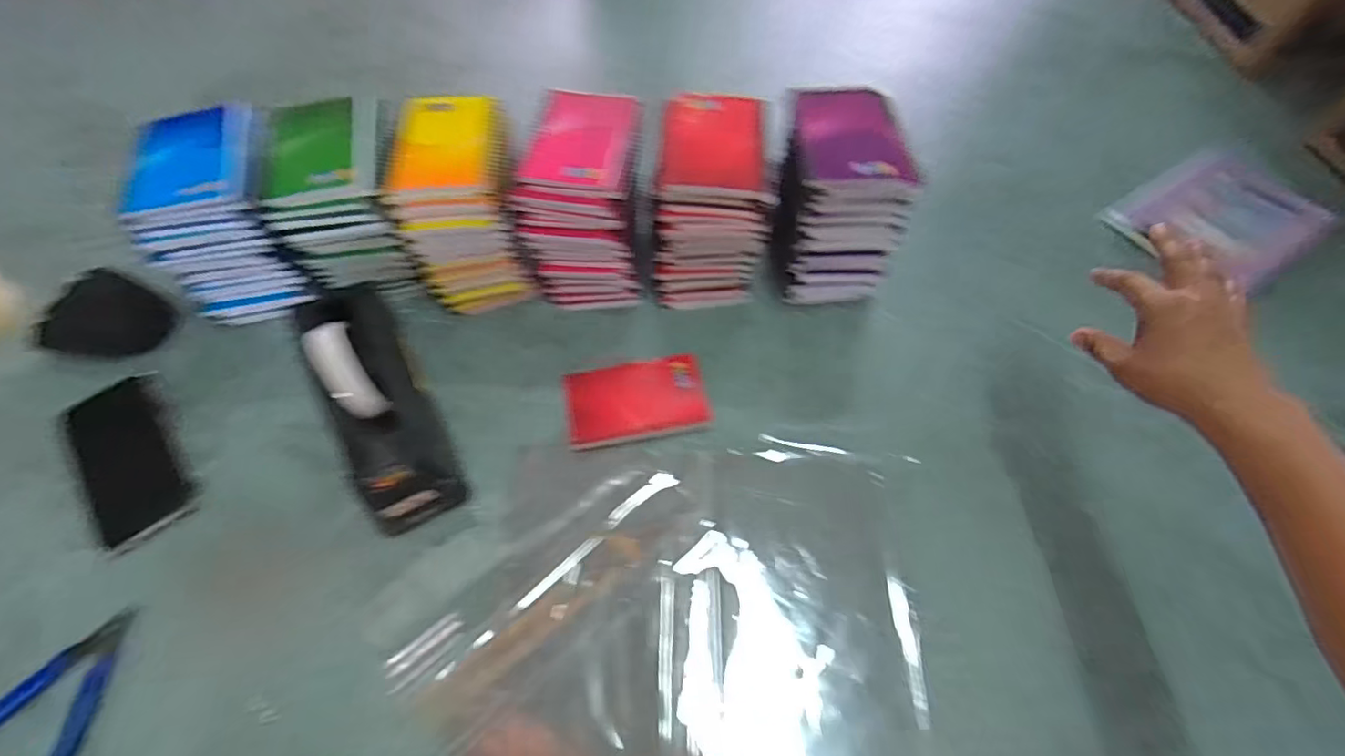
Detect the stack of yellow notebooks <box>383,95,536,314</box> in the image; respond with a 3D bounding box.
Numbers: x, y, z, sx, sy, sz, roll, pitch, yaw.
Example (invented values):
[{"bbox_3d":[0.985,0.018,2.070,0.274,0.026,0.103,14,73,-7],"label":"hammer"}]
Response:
[{"bbox_3d":[-0.207,-0.174,0.586,0.107,0.141,0.156,-11,58,-5],"label":"stack of yellow notebooks"}]

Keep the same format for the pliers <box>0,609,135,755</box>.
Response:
[{"bbox_3d":[-0.461,0.236,0.414,0.087,0.008,0.114,-4,57,-1],"label":"pliers"}]

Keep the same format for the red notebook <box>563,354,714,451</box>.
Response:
[{"bbox_3d":[-0.033,0.021,0.542,0.130,0.013,0.080,-10,58,-4],"label":"red notebook"}]

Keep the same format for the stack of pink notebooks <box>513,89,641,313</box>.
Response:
[{"bbox_3d":[-0.088,-0.176,0.586,0.113,0.150,0.149,2,58,3],"label":"stack of pink notebooks"}]

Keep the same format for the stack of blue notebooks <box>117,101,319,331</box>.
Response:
[{"bbox_3d":[-0.427,-0.161,0.559,0.108,0.128,0.157,-14,63,-7],"label":"stack of blue notebooks"}]

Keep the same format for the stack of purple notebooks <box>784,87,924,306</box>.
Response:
[{"bbox_3d":[0.161,-0.171,0.570,0.100,0.162,0.135,1,58,3],"label":"stack of purple notebooks"}]

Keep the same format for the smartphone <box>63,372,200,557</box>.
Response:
[{"bbox_3d":[-0.474,0.070,0.501,0.075,0.010,0.159,-32,68,-27],"label":"smartphone"}]

